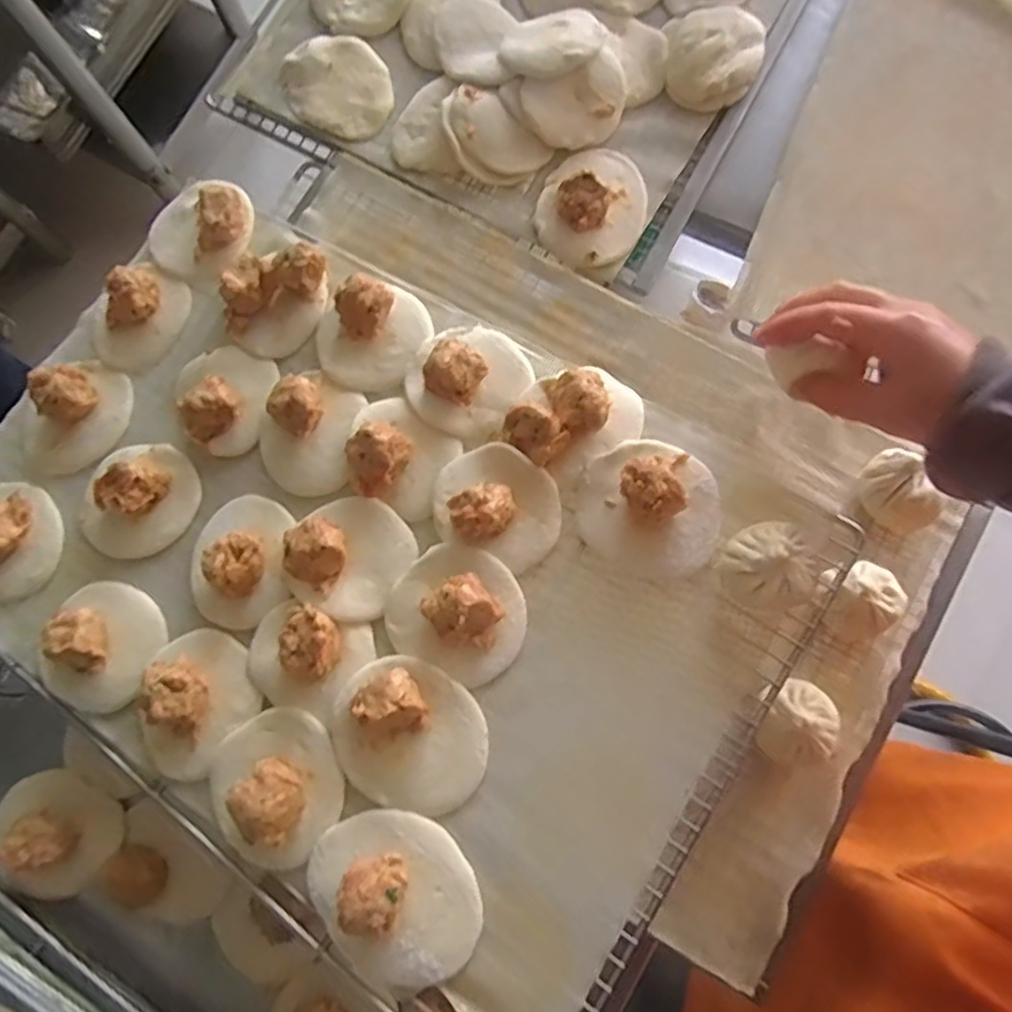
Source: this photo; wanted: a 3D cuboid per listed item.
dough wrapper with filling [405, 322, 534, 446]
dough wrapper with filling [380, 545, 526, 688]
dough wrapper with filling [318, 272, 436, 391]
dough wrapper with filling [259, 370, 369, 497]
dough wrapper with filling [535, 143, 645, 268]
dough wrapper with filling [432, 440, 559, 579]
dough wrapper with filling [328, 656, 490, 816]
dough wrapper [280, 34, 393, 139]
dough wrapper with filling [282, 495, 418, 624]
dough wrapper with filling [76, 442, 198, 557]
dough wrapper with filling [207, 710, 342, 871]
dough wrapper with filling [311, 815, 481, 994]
[{"bbox_3d":[-0.028,-0.094,0.485,0.081,0.033,0.083,0,79,1],"label":"dough wrapper with filling"},{"bbox_3d":[-0.028,0.068,0.438,0.090,0.035,0.087,0,79,1],"label":"dough wrapper with filling"},{"bbox_3d":[-0.098,-0.127,0.507,0.084,0.032,0.079,0,79,1],"label":"dough wrapper with filling"},{"bbox_3d":[-0.137,-0.053,0.492,0.076,0.033,0.089,34,81,7],"label":"dough wrapper with filling"},{"bbox_3d":[0.071,-0.251,0.561,0.085,0.025,0.105,16,80,4],"label":"dough wrapper with filling"},{"bbox_3d":[-0.006,-0.003,0.455,0.086,0.033,0.070,25,80,6],"label":"dough wrapper with filling"},{"bbox_3d":[-0.060,0.140,0.421,0.099,0.032,0.081,25,80,6],"label":"dough wrapper with filling"},{"bbox_3d":[-0.142,-0.359,0.589,0.084,0.006,0.096,-40,81,-6],"label":"dough wrapper"},{"bbox_3d":[-0.105,0.032,0.459,0.074,0.027,0.080,0,79,1],"label":"dough wrapper with filling"},{"bbox_3d":[-0.270,-0.005,0.500,0.089,0.045,0.082,0,79,1],"label":"dough wrapper with filling"},{"bbox_3d":[-0.146,0.175,0.422,0.085,0.040,0.085,0,79,1],"label":"dough wrapper with filling"},{"bbox_3d":[-0.065,0.226,0.394,0.082,0.040,0.101,-43,81,-7],"label":"dough wrapper with filling"}]

